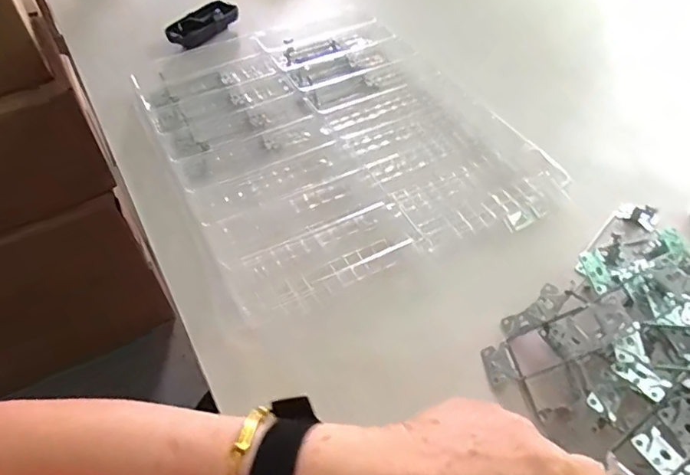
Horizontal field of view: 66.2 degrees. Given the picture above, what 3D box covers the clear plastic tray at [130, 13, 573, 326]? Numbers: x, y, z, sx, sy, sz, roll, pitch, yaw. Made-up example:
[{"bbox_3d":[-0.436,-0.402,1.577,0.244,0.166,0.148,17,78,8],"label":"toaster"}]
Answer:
[{"bbox_3d":[-0.016,-0.121,0.589,0.344,0.033,0.407,-23,51,-16],"label":"clear plastic tray"}]

